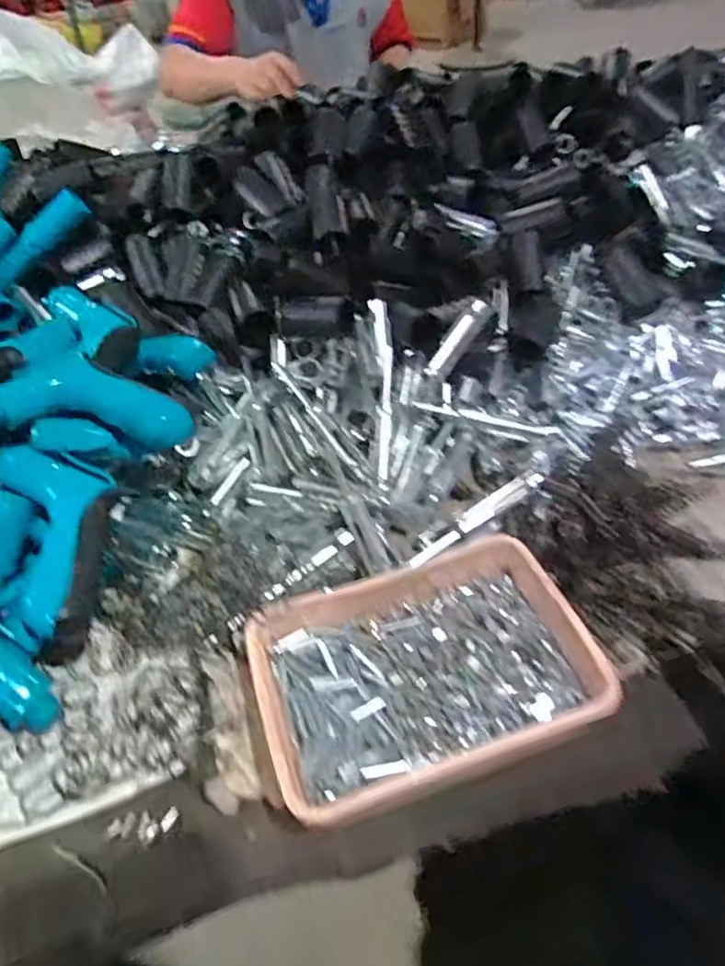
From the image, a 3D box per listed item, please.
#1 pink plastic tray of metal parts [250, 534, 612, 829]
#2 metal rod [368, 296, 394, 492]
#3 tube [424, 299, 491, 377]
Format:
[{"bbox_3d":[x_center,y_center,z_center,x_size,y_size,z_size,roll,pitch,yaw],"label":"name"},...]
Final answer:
[{"bbox_3d":[0.035,0.112,0.415,0.197,0.035,0.148,-17,46,-11],"label":"pink plastic tray of metal parts"},{"bbox_3d":[0.017,-0.079,0.557,0.016,0.013,0.176,-2,68,4],"label":"metal rod"},{"bbox_3d":[0.083,-0.124,0.567,0.074,0.017,0.012,-53,50,13],"label":"tube"}]

